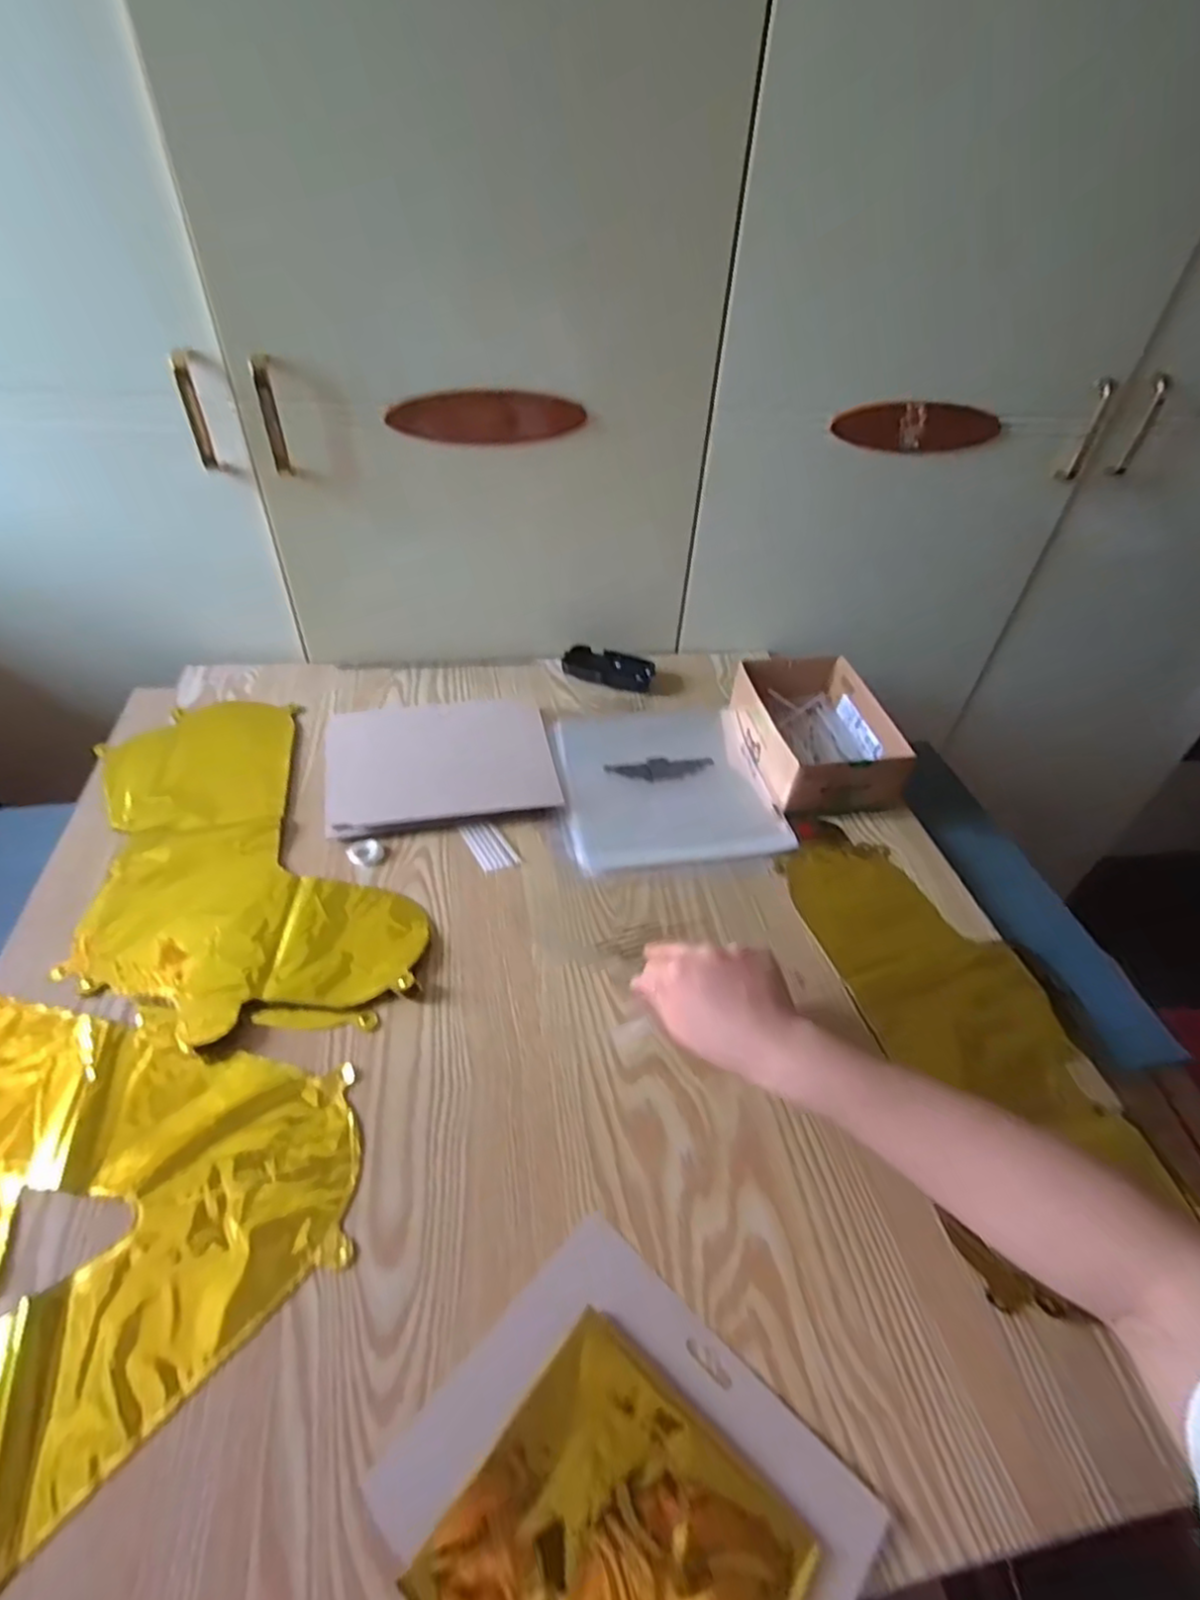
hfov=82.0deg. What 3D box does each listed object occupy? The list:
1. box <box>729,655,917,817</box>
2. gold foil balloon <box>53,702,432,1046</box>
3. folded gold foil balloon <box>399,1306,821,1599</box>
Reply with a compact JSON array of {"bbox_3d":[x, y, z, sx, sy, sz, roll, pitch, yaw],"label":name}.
[{"bbox_3d":[0.219,-0.070,0.716,0.126,0.065,0.185,-4,44,-9],"label":"box"},{"bbox_3d":[-0.327,0.037,0.606,0.229,0.009,0.399,-20,49,-24],"label":"gold foil balloon"},{"bbox_3d":[0.009,0.349,0.316,0.142,0.015,0.131,32,50,25],"label":"folded gold foil balloon"}]

